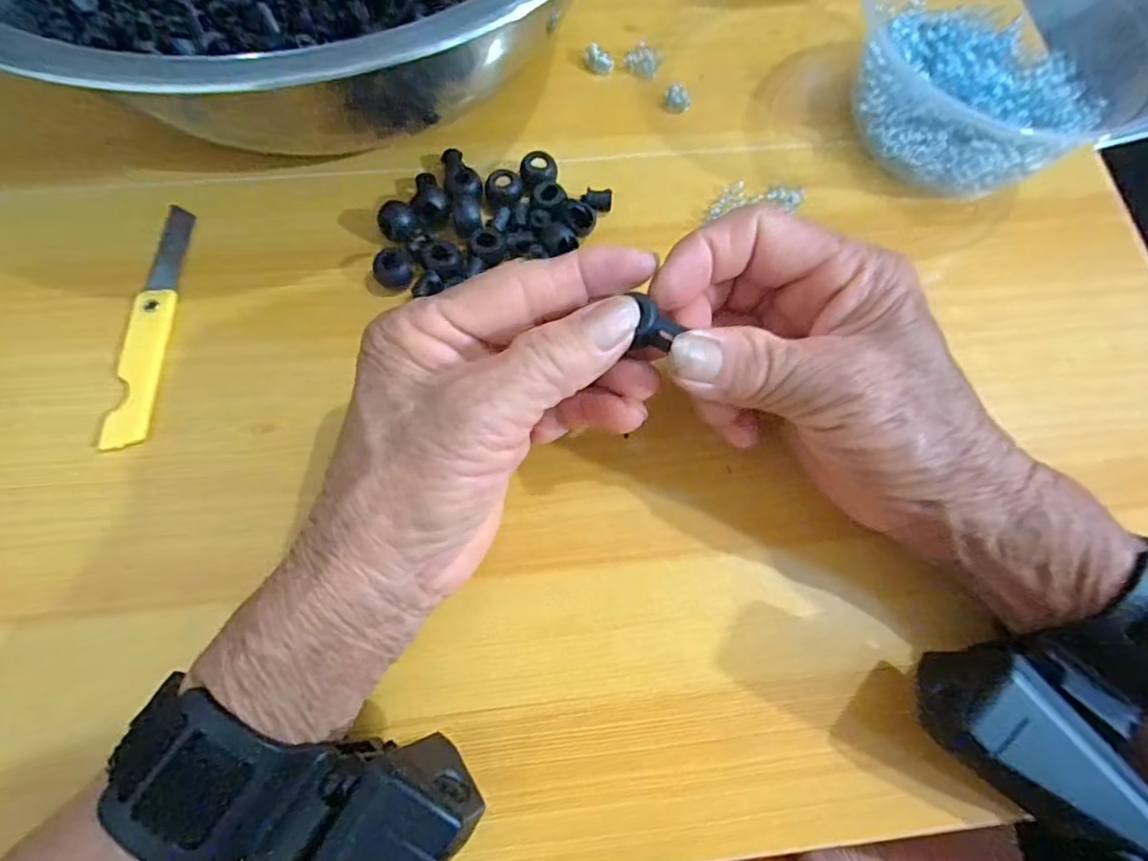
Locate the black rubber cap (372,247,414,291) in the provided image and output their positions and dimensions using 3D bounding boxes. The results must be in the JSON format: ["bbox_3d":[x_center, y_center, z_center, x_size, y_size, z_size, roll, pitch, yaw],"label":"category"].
[{"bbox_3d":[-0.080,-0.070,0.250,0.017,0.012,0.016,1,72,-2],"label":"black rubber cap"}]

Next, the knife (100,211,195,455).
[{"bbox_3d":[-0.181,-0.048,0.242,0.017,0.004,0.114,0,72,-3],"label":"knife"}]

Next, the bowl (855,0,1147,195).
[{"bbox_3d":[0.200,-0.176,0.263,0.123,0.073,0.112,1,72,-2],"label":"bowl"}]

